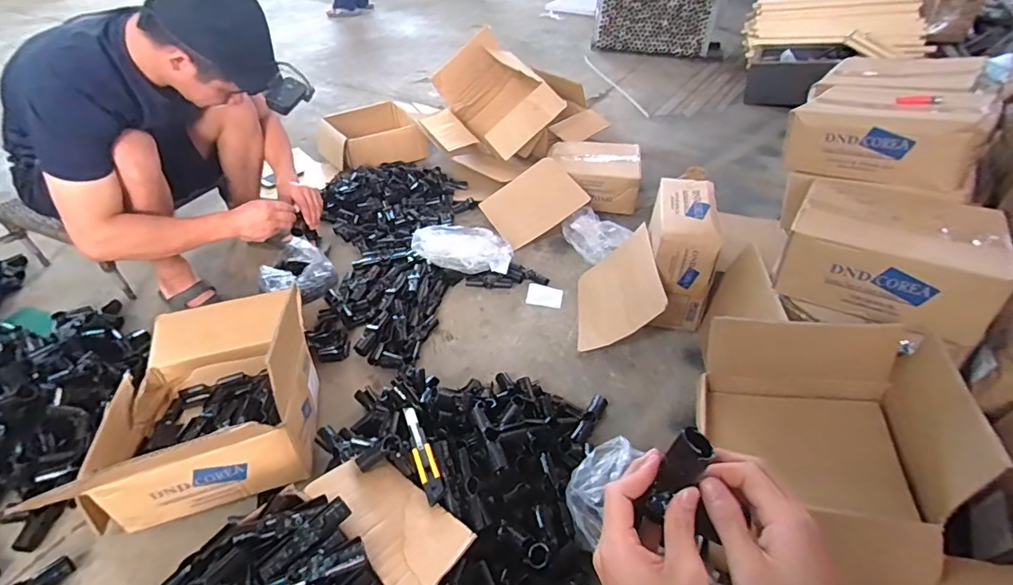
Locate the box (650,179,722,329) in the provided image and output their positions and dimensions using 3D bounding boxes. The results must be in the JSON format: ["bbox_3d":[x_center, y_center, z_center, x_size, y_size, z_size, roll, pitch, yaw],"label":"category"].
[{"bbox_3d":[0.448,-0.111,1.250,0.153,0.256,0.320,11,42,12],"label":"box"}]

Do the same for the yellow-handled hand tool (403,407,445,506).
[{"bbox_3d":[-0.146,0.272,0.828,0.033,0.013,0.189,-16,44,-19],"label":"yellow-handled hand tool"}]

